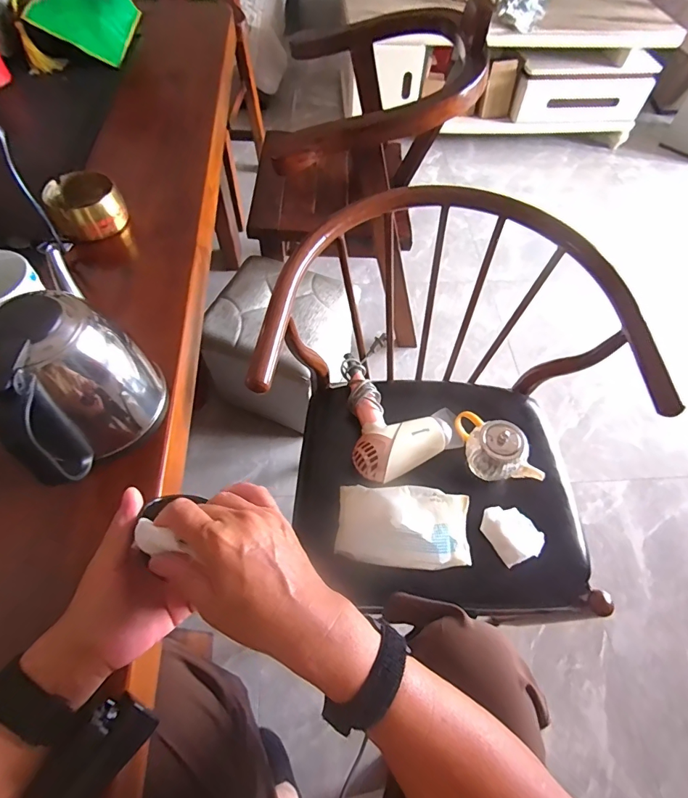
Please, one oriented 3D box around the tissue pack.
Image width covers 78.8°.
[{"bbox_3d":[0.089,0.176,0.591,0.188,0.049,0.112,2,58,-1],"label":"tissue pack"}]

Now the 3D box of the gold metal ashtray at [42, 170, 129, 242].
[{"bbox_3d":[-0.367,-0.276,0.595,0.093,0.045,0.094,-29,64,-19],"label":"gold metal ashtray"}]

